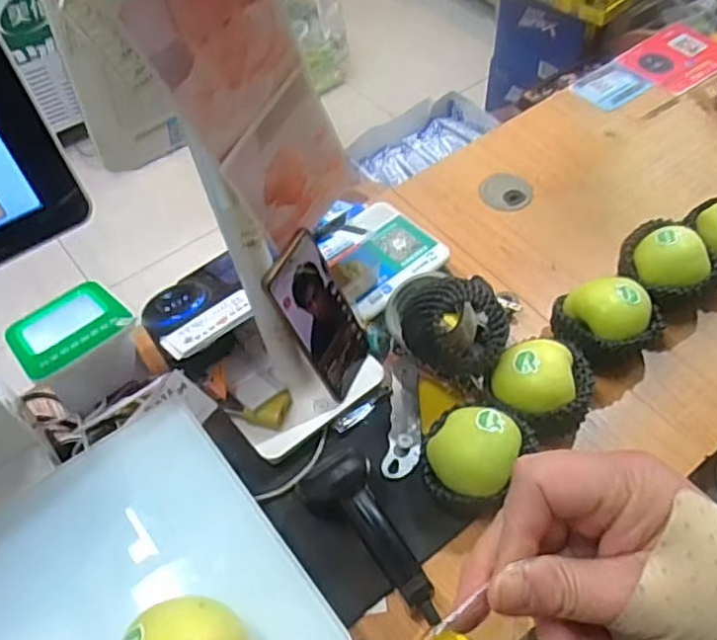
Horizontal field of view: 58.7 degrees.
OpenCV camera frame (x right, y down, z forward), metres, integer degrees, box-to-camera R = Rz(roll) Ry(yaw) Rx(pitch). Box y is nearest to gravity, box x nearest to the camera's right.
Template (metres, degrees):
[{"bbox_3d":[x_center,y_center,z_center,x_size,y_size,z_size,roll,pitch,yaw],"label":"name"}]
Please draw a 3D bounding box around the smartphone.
[{"bbox_3d":[-0.031,0.002,0.590,0.016,0.167,0.075,11,53,38],"label":"smartphone"}]

